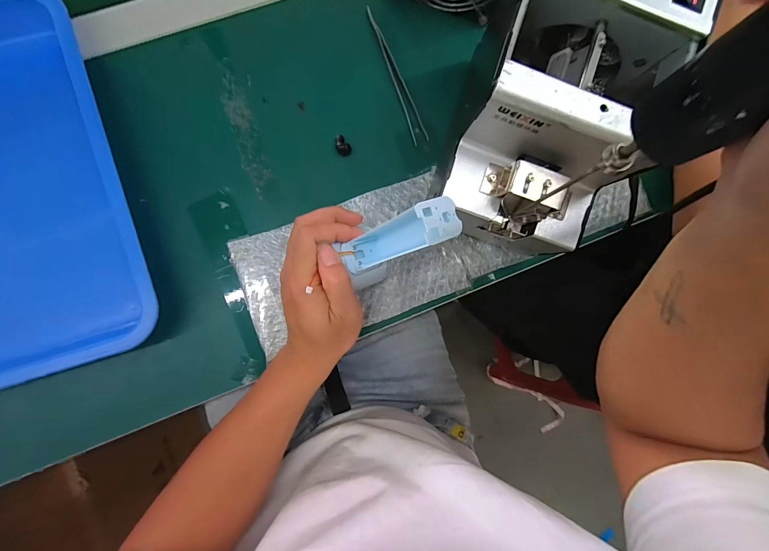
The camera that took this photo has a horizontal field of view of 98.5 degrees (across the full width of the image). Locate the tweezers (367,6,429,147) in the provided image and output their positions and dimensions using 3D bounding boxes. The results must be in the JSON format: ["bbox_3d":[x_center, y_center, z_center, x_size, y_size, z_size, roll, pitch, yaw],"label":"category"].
[{"bbox_3d":[0.014,-0.204,0.339,0.016,0.008,0.141,-20,91,-4],"label":"tweezers"}]

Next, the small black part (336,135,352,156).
[{"bbox_3d":[-0.042,-0.132,0.335,0.015,0.011,0.018,0,89,-4],"label":"small black part"}]

